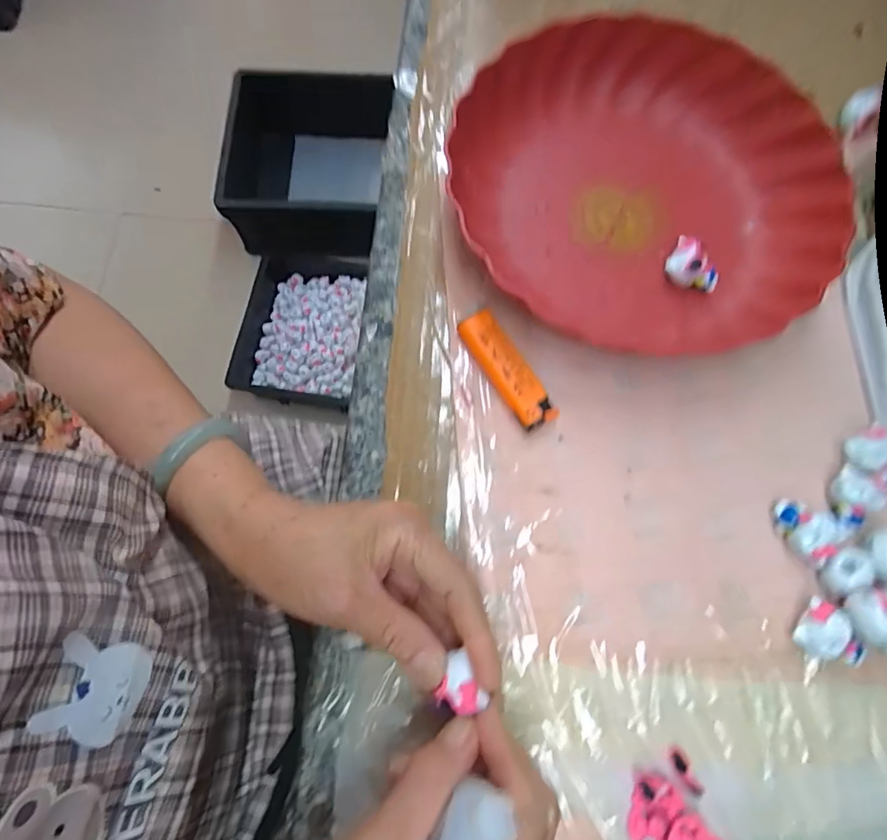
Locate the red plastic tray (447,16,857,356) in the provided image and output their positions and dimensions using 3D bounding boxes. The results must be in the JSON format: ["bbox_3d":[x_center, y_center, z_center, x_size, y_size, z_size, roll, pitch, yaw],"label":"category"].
[{"bbox_3d":[0.133,-0.156,0.335,0.252,0.045,0.225,15,73,4],"label":"red plastic tray"}]

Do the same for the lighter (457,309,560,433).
[{"bbox_3d":[0.038,-0.030,0.310,0.023,0.014,0.079,-31,76,-10],"label":"lighter"}]

